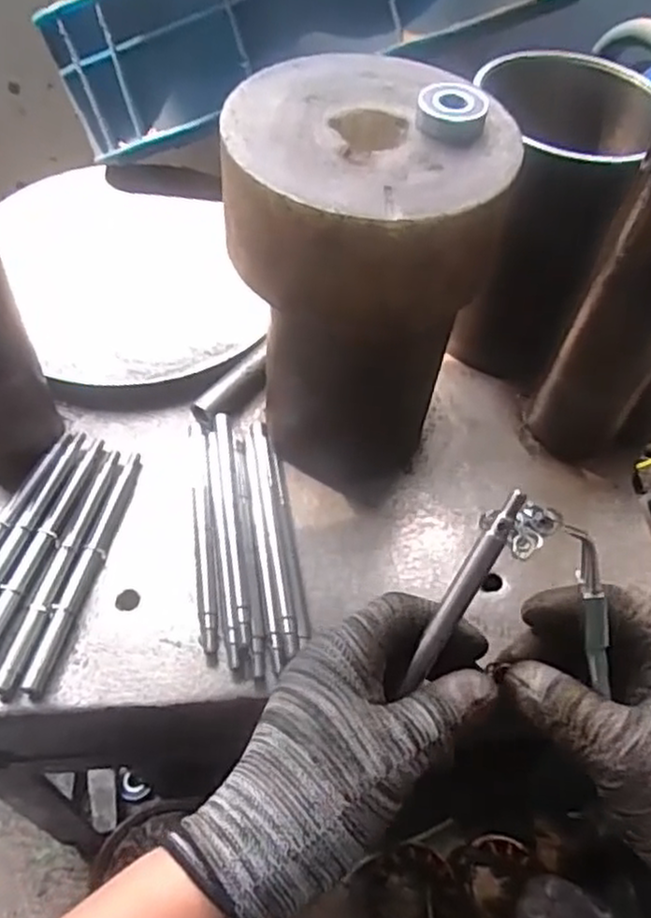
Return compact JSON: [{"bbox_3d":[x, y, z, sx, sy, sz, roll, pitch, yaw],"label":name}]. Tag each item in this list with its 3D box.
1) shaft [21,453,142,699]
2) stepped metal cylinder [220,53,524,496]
[{"bbox_3d":[-0.144,0.063,0.435,0.012,0.009,0.161,12,54,4],"label":"shaft"},{"bbox_3d":[0.016,-0.100,0.432,0.139,0.211,0.146,10,54,2],"label":"stepped metal cylinder"}]

